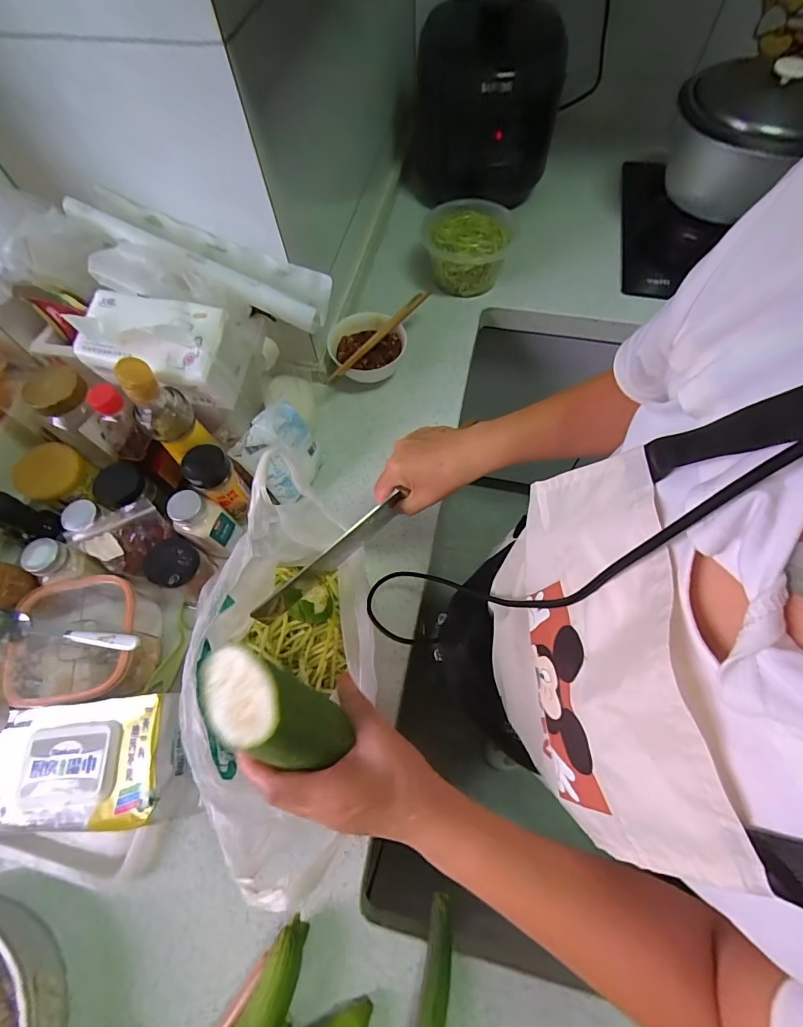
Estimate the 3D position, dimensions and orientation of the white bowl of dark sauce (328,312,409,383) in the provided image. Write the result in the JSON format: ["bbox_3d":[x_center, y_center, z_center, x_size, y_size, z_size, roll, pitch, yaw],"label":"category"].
[{"bbox_3d":[-0.054,-0.266,0.710,0.121,0.063,0.121,-1,65,2],"label":"white bowl of dark sauce"}]

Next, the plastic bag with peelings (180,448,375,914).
[{"bbox_3d":[-0.117,0.141,0.426,0.167,0.172,0.325,-5,65,1],"label":"plastic bag with peelings"}]

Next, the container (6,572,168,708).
[{"bbox_3d":[-0.386,0.154,0.519,0.143,0.083,0.141,-8,65,-1],"label":"container"}]

